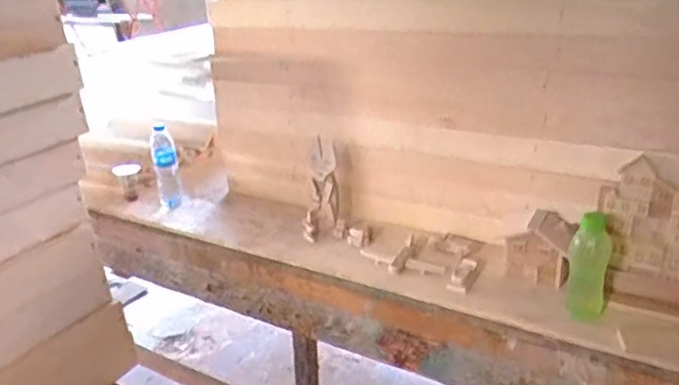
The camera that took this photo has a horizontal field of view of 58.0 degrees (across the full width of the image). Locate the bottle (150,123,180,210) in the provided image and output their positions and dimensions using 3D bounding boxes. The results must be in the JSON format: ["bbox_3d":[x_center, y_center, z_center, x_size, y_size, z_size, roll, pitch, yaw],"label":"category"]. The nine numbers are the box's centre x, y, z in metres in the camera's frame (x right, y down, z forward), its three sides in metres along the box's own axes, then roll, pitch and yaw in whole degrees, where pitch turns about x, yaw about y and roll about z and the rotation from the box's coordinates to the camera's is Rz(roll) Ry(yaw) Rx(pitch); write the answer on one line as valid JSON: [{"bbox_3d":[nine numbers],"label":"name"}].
[{"bbox_3d":[-0.481,-0.078,1.697,0.066,0.201,0.080,-12,25,-14],"label":"bottle"}]

